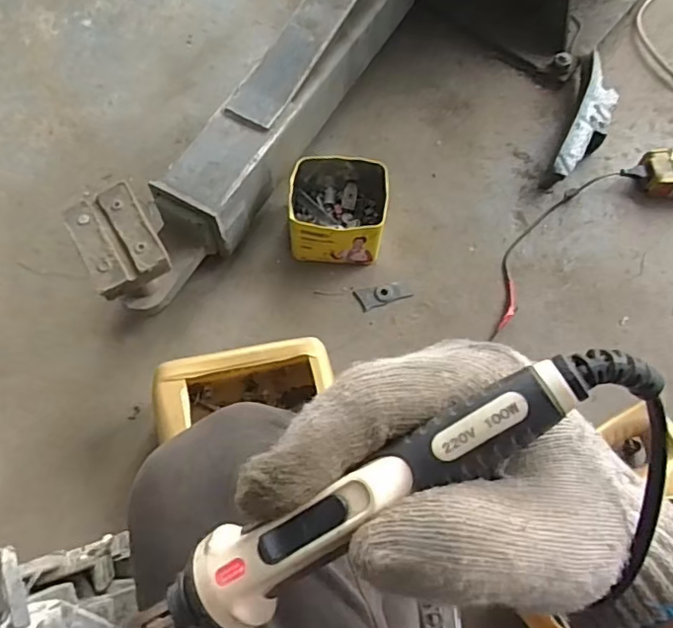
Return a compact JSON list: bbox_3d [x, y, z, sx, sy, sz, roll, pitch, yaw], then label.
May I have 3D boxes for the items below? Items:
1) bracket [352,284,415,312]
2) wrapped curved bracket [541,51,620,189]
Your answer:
[{"bbox_3d":[0.067,-0.030,0.826,0.077,0.005,0.034,-20,69,-12],"label":"bracket"},{"bbox_3d":[0.403,-0.309,0.936,0.067,0.062,0.271,24,67,7],"label":"wrapped curved bracket"}]

